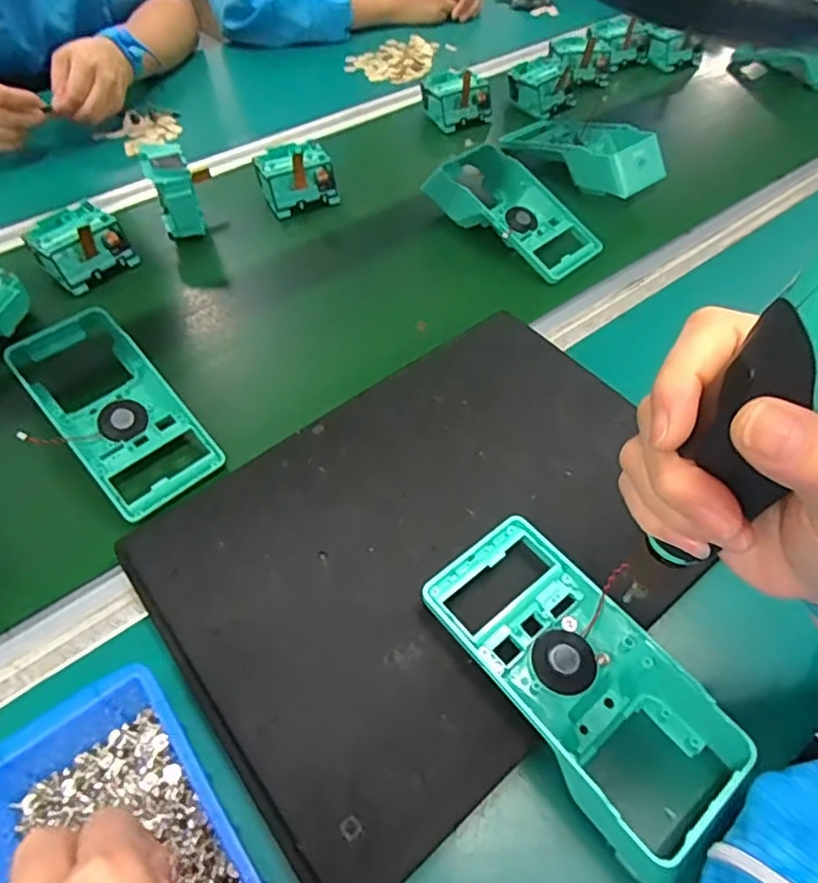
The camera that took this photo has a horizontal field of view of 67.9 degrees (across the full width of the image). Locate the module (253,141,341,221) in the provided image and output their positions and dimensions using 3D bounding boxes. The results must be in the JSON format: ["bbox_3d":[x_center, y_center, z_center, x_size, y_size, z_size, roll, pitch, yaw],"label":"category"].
[{"bbox_3d":[-0.124,-0.293,0.662,0.078,0.044,0.077,-18,56,-14],"label":"module"}]

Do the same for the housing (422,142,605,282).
[{"bbox_3d":[0.101,-0.239,0.623,0.094,0.047,0.191,-36,62,-24],"label":"housing"}]

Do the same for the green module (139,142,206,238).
[{"bbox_3d":[-0.232,-0.248,0.601,0.046,0.068,0.064,-19,56,-14],"label":"green module"}]

